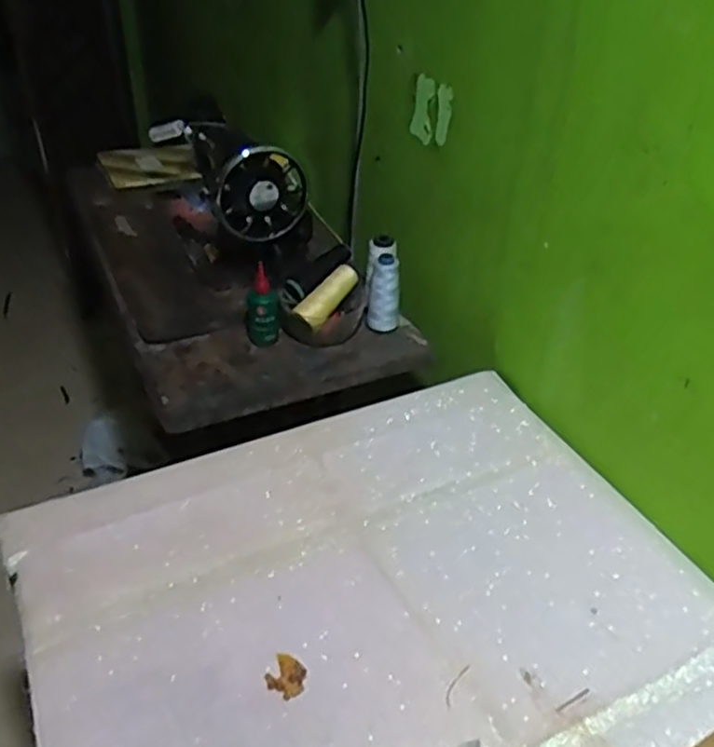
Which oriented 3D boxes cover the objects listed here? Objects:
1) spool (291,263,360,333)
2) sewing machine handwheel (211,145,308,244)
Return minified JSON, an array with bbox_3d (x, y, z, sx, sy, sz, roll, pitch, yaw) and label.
[{"bbox_3d":[-0.040,-0.109,0.993,0.034,0.031,0.116,28,66,32],"label":"spool"},{"bbox_3d":[-0.138,-0.254,0.993,0.134,0.131,0.030,-14,40,-20],"label":"sewing machine handwheel"}]

